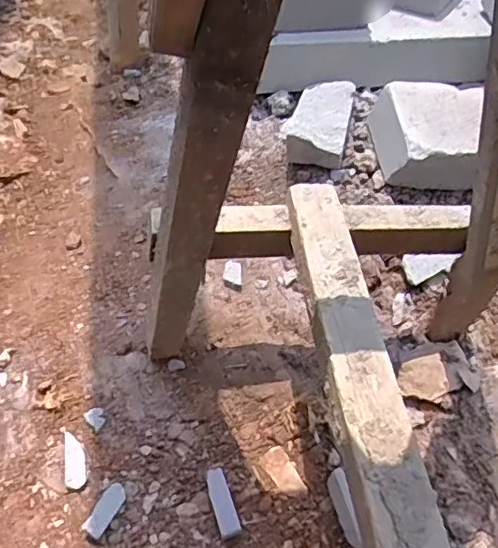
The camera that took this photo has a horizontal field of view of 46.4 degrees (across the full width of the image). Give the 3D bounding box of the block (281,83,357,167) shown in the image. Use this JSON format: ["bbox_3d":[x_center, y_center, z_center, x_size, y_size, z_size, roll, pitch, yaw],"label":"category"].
[{"bbox_3d":[0.131,-0.288,1.090,0.115,0.070,0.206,13,47,7],"label":"block"}]

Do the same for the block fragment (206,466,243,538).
[{"bbox_3d":[-0.035,0.302,0.771,0.027,0.017,0.086,-13,64,-16],"label":"block fragment"}]

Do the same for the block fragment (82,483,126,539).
[{"bbox_3d":[-0.179,0.295,0.729,0.026,0.018,0.068,21,49,15],"label":"block fragment"}]

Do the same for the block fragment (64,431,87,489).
[{"bbox_3d":[-0.227,0.242,0.757,0.025,0.009,0.073,-7,48,-11],"label":"block fragment"}]

